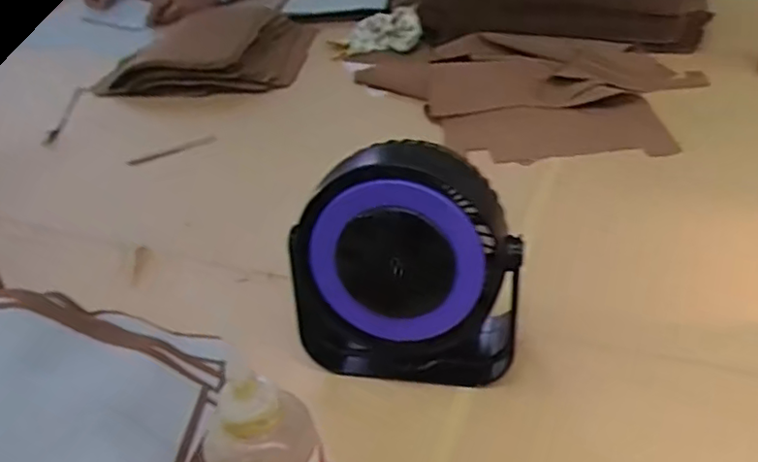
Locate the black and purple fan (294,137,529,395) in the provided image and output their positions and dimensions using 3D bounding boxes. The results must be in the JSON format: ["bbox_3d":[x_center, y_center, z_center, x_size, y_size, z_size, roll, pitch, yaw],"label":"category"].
[{"bbox_3d":[0.019,0.024,0.448,0.152,0.146,0.081,3,37,12],"label":"black and purple fan"}]

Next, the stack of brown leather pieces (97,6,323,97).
[{"bbox_3d":[-0.252,-0.278,0.981,0.274,0.033,0.286,0,37,9],"label":"stack of brown leather pieces"}]

